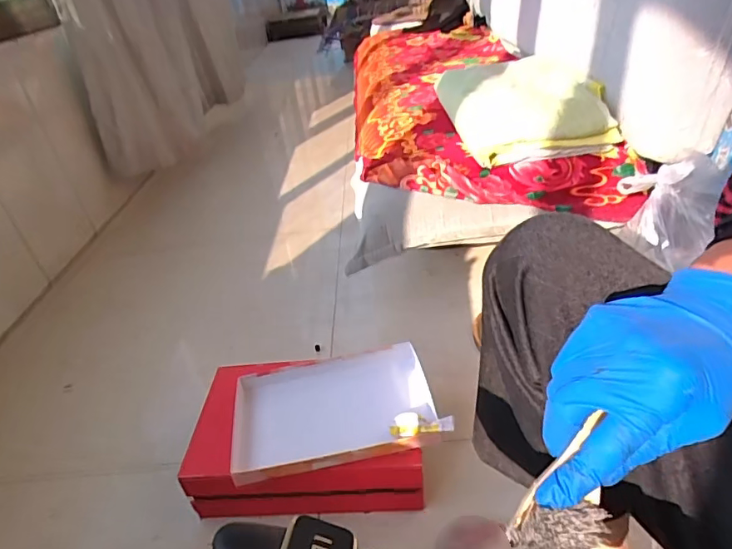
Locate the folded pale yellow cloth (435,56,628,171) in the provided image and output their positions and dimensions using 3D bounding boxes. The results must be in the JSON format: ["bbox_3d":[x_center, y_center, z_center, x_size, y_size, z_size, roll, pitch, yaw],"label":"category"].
[{"bbox_3d":[0.328,-0.382,1.122,0.296,0.101,0.472,-7,34,3],"label":"folded pale yellow cloth"}]

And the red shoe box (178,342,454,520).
[{"bbox_3d":[-0.078,0.244,0.794,0.371,0.141,0.234,-7,34,2],"label":"red shoe box"}]

